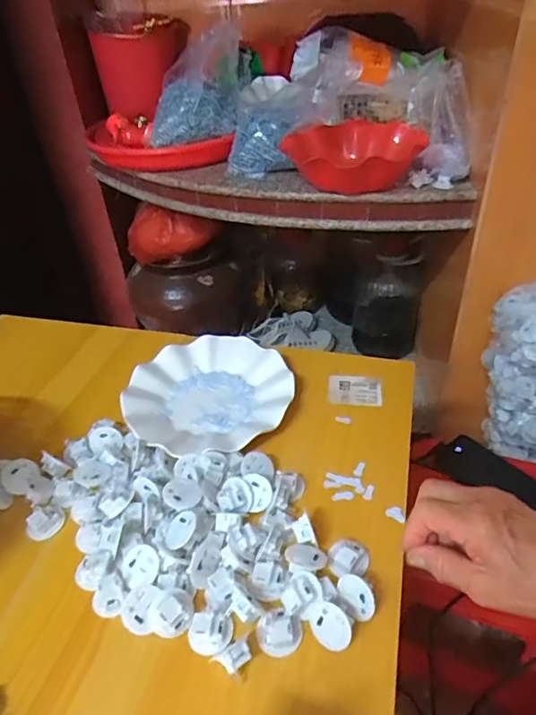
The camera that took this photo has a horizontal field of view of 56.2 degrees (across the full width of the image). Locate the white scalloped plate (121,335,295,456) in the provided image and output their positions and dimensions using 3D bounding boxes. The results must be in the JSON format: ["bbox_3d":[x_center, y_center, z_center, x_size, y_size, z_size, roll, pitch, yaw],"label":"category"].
[{"bbox_3d":[-0.067,0.041,0.562,0.176,0.023,0.175,-3,39,2],"label":"white scalloped plate"}]

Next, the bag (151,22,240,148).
[{"bbox_3d":[-0.136,-0.500,0.926,0.175,0.160,0.127,-6,39,-2],"label":"bag"}]

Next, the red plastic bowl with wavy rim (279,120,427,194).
[{"bbox_3d":[0.139,-0.341,0.845,0.209,0.060,0.211,12,41,19],"label":"red plastic bowl with wavy rim"}]

